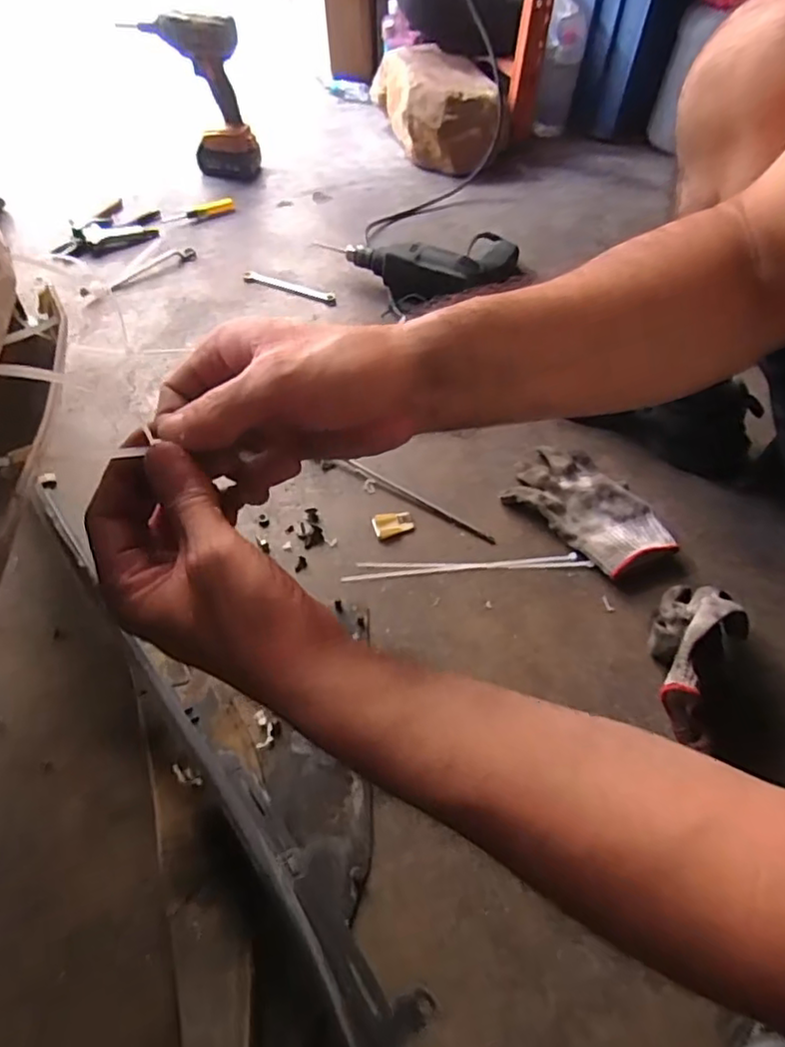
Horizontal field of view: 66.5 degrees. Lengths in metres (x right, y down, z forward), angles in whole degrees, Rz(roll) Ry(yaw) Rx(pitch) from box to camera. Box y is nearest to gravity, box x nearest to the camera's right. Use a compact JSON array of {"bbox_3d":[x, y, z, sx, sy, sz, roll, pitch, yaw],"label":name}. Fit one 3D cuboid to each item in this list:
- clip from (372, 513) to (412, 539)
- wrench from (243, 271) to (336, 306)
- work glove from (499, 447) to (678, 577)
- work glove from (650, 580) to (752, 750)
[{"bbox_3d":[0.001,0.000,0.650,0.043,0.008,0.027,-12,55,-11],"label":"clip"},{"bbox_3d":[-0.157,-0.359,0.911,0.153,0.009,0.022,17,55,11],"label":"wrench"},{"bbox_3d":[0.211,-0.015,0.646,0.096,0.033,0.168,-37,63,-25],"label":"work glove"},{"bbox_3d":[0.259,0.108,0.520,0.051,0.095,0.162,21,56,13],"label":"work glove"}]

